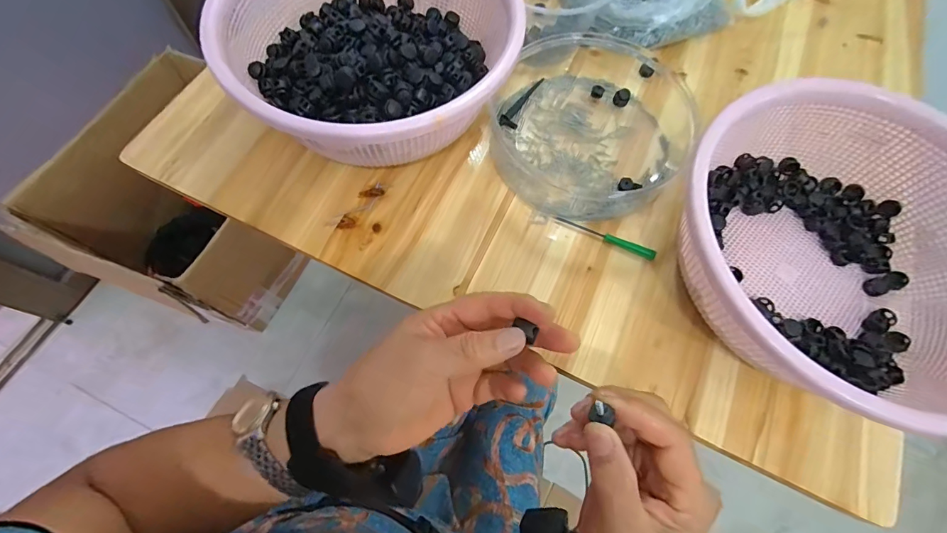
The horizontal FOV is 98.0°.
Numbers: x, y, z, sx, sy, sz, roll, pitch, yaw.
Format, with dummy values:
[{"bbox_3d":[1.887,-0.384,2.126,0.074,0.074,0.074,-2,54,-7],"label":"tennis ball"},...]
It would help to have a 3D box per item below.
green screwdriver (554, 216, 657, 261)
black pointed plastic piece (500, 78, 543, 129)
[{"bbox_3d":[0.128,-0.030,0.397,0.098,0.007,0.010,27,69,8],"label":"green screwdriver"},{"bbox_3d":[0.055,-0.183,0.451,0.018,0.010,0.082,28,69,8],"label":"black pointed plastic piece"}]

